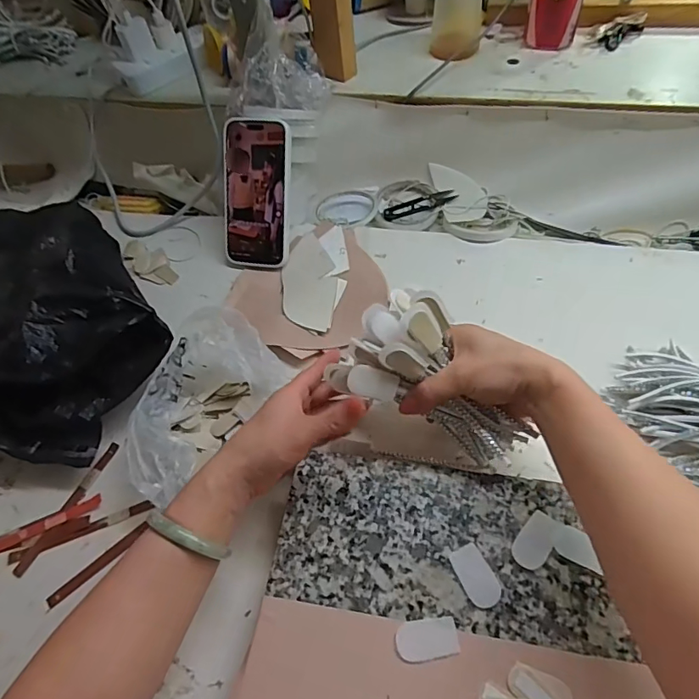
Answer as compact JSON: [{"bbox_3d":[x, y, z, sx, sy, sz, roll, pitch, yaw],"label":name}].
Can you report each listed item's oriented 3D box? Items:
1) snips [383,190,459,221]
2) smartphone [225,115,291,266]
[{"bbox_3d":[0.093,-0.195,0.651,0.100,0.012,0.027,-16,56,-3],"label":"snips"},{"bbox_3d":[-0.112,-0.184,0.581,0.083,0.167,0.012,10,17,18],"label":"smartphone"}]

